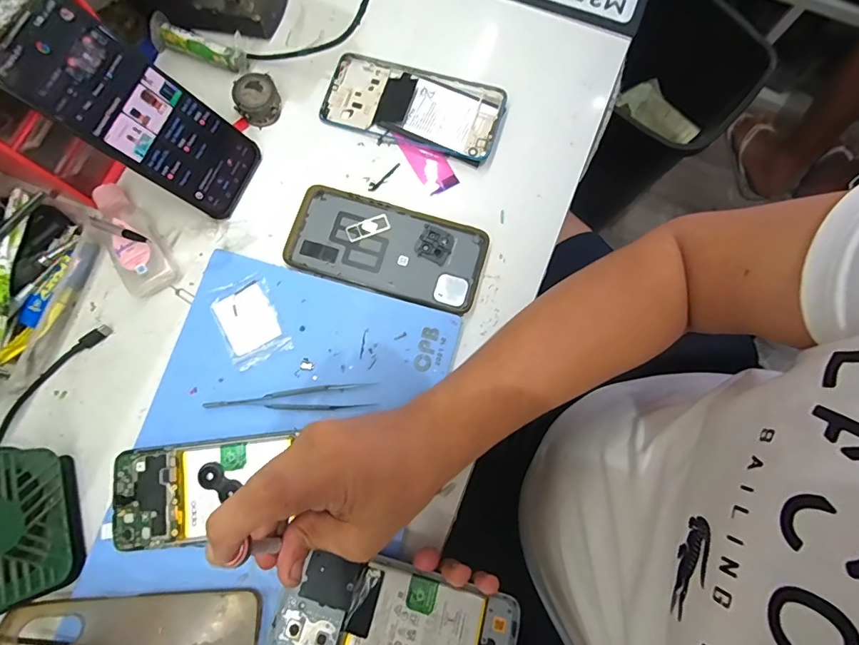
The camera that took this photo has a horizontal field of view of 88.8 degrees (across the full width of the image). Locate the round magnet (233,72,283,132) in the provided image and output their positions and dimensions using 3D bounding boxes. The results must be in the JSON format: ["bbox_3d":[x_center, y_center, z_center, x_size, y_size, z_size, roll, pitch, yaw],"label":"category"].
[{"bbox_3d":[-0.158,-0.204,0.401,0.040,0.020,0.040,0,77,-1],"label":"round magnet"}]

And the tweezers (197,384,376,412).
[{"bbox_3d":[-0.110,0.061,0.346,0.131,0.004,0.020,-3,77,-2],"label":"tweezers"}]

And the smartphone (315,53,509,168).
[{"bbox_3d":[-0.016,-0.201,0.408,0.162,0.012,0.074,18,78,3],"label":"smartphone"}]

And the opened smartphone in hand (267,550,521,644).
[{"bbox_3d":[-0.023,0.207,0.302,0.159,0.006,0.070,12,65,9],"label":"opened smartphone in hand"}]

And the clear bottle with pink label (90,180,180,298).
[{"bbox_3d":[-0.257,-0.071,0.373,0.040,0.026,0.100,-36,81,-9],"label":"clear bottle with pink label"}]

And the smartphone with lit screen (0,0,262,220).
[{"bbox_3d":[-0.215,-0.155,0.336,0.007,0.164,0.076,10,73,43],"label":"smartphone with lit screen"}]

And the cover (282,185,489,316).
[{"bbox_3d":[-0.037,-0.064,0.380,0.165,0.005,0.078,17,78,2],"label":"cover"}]

